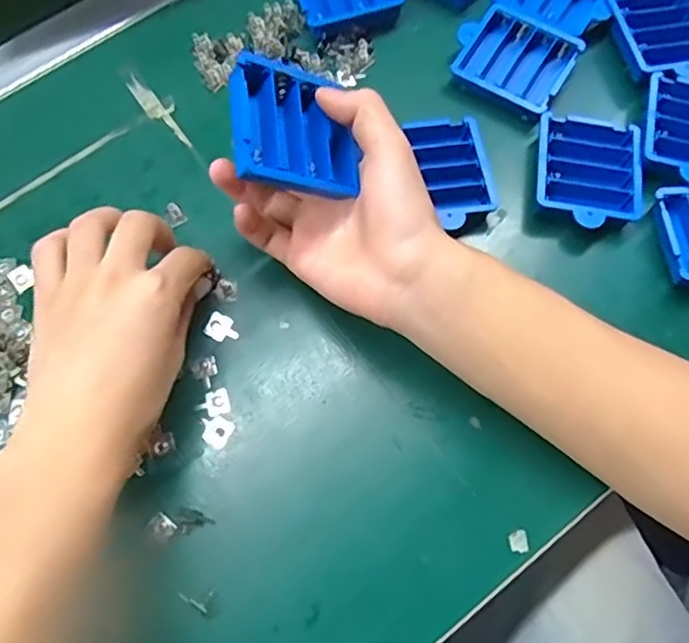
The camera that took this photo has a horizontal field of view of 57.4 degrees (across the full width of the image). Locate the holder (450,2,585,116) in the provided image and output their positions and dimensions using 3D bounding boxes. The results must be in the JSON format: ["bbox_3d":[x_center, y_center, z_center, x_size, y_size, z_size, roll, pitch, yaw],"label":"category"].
[{"bbox_3d":[0.114,-0.177,0.435,0.076,0.023,0.068,33,75,11],"label":"holder"}]

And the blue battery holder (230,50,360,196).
[{"bbox_3d":[-0.026,-0.099,0.325,0.068,0.017,0.067,-2,79,-32],"label":"blue battery holder"}]

